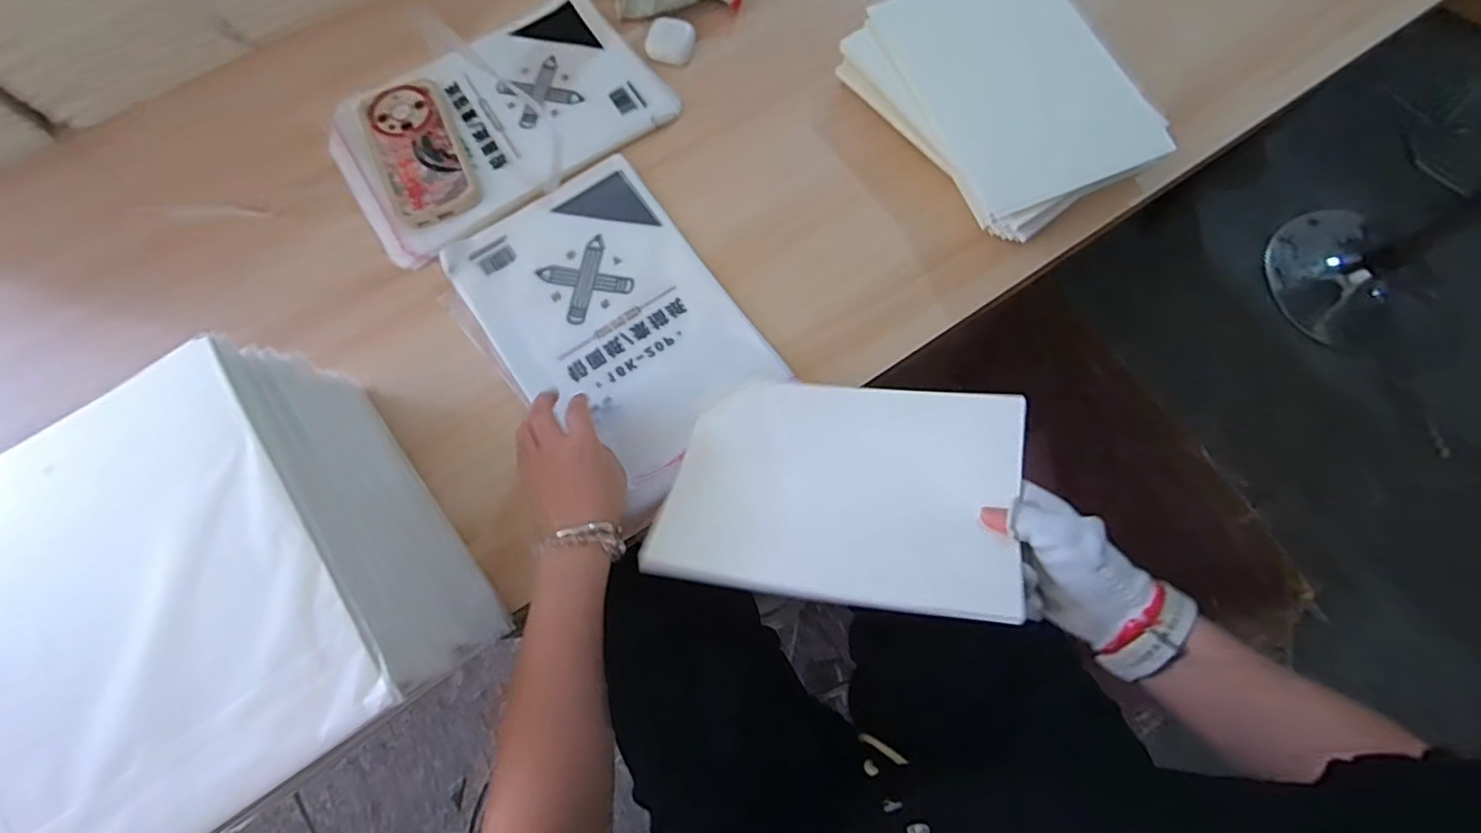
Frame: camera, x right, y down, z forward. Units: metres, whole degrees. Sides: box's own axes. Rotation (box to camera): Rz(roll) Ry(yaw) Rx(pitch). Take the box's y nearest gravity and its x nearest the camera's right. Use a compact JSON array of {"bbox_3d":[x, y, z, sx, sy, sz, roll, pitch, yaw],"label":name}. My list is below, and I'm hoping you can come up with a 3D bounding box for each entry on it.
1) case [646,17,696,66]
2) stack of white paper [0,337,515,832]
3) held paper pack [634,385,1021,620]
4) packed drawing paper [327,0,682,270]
[{"bbox_3d":[-0.075,-0.398,0.659,0.048,0.015,0.050,10,73,4],"label":"case"},{"bbox_3d":[-0.332,0.119,0.417,0.210,0.176,0.273,-36,76,-9],"label":"stack of white paper"},{"bbox_3d":[0.074,0.051,0.476,0.253,0.025,0.184,4,55,17],"label":"held paper pack"},{"bbox_3d":[-0.248,-0.304,0.640,0.322,0.016,0.207,-36,79,-10],"label":"packed drawing paper"}]

